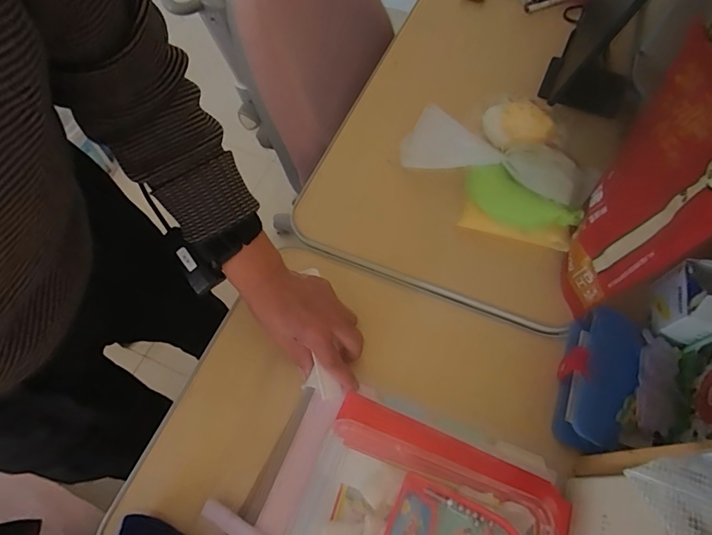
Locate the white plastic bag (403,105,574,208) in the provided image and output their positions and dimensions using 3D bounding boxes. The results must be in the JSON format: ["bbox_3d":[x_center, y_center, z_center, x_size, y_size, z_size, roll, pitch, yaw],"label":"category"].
[{"bbox_3d":[0.172,-0.139,0.539,0.225,0.053,0.109,28,67,14],"label":"white plastic bag"}]

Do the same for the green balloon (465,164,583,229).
[{"bbox_3d":[0.190,-0.076,0.503,0.137,0.035,0.057,39,70,18],"label":"green balloon"}]

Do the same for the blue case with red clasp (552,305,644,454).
[{"bbox_3d":[0.247,0.111,0.428,0.061,0.051,0.144,27,67,13],"label":"blue case with red clasp"}]

